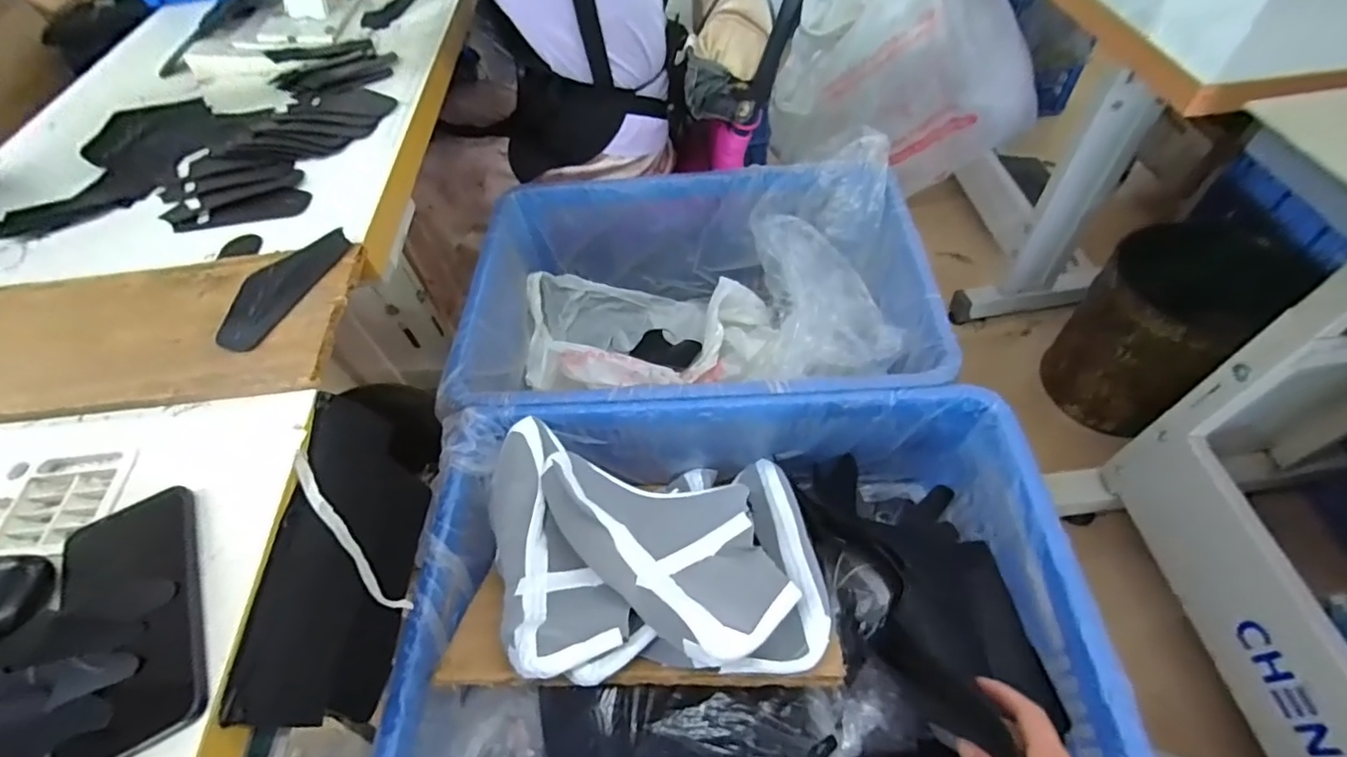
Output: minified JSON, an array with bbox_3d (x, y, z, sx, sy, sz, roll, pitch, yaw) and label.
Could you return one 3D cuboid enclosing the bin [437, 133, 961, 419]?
[{"bbox_3d":[0.033,-0.069,0.855,0.578,0.299,0.401,-2,55,4],"label":"bin"}]

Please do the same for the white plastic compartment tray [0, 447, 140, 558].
[{"bbox_3d":[-0.475,0.092,0.418,0.143,0.023,0.088,-5,55,2],"label":"white plastic compartment tray"}]

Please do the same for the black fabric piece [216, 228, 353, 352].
[{"bbox_3d":[-0.349,-0.083,0.503,0.059,0.005,0.134,20,62,13],"label":"black fabric piece"}]

